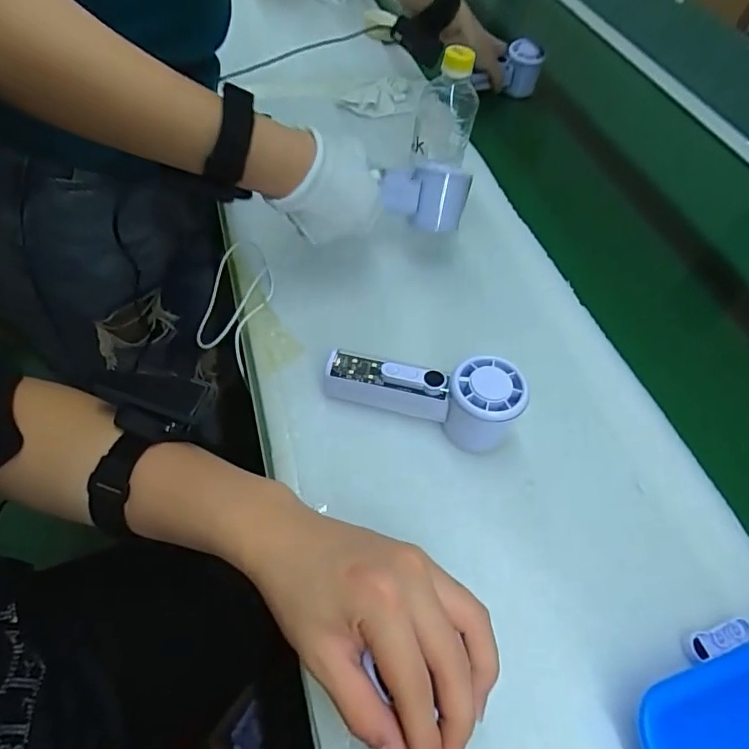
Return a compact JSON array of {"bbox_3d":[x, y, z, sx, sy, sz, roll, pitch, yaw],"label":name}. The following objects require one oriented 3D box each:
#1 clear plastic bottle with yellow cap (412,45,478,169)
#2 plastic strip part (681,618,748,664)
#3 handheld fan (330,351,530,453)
[{"bbox_3d":[0.077,-0.281,0.523,0.059,0.110,0.058,13,55,2],"label":"clear plastic bottle with yellow cap"},{"bbox_3d":[0.232,0.179,0.337,0.052,0.006,0.017,-13,58,-15],"label":"plastic strip part"},{"bbox_3d":[0.038,0.012,0.394,0.148,0.058,0.050,19,55,6],"label":"handheld fan"}]

